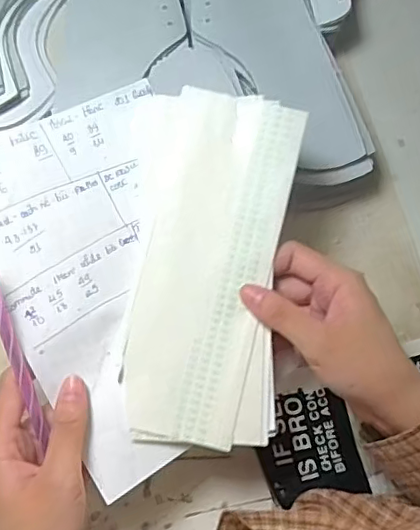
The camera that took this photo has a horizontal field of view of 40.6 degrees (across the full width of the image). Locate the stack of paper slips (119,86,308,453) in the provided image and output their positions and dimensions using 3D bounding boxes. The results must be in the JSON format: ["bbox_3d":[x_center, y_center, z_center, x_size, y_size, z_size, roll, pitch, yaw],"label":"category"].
[{"bbox_3d":[-0.002,0.000,0.335,0.092,0.015,0.205,5,84,-1],"label":"stack of paper slips"}]

